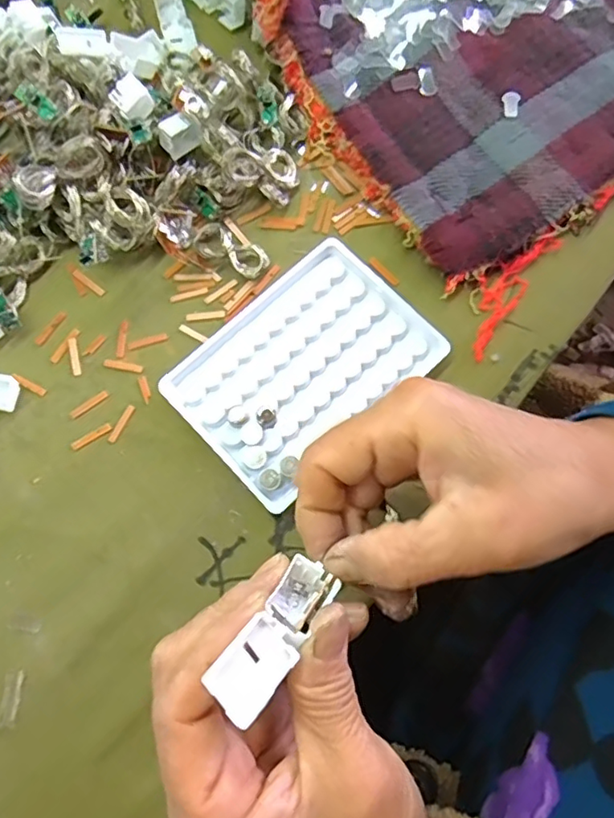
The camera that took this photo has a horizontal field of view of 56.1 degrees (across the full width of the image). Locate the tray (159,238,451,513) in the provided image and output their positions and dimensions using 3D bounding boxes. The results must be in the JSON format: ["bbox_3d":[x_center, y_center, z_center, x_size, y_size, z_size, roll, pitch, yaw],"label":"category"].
[{"bbox_3d":[-0.002,-0.024,0.306,0.129,0.011,0.093,-43,79,-10],"label":"tray"}]

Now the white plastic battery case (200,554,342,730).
[{"bbox_3d":[-0.009,0.071,0.184,0.018,0.014,0.054,37,40,6],"label":"white plastic battery case"}]

